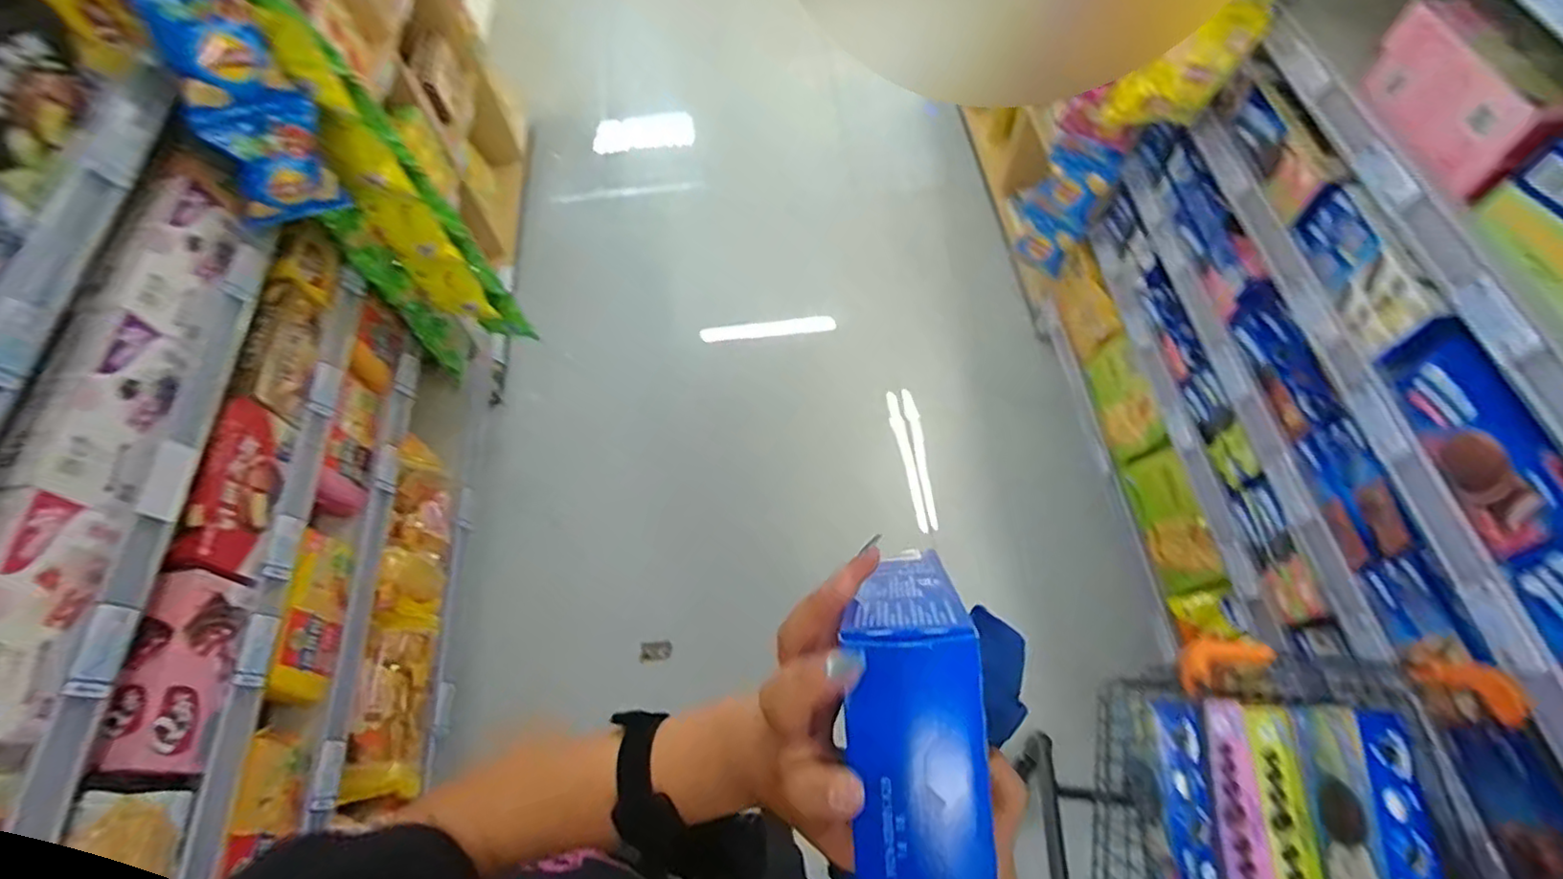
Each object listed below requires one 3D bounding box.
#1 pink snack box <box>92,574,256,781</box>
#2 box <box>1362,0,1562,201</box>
[{"bbox_3d":[-0.746,0.287,0.833,0.054,0.119,0.231,-4,63,1],"label":"pink snack box"},{"bbox_3d":[0.768,-0.383,0.737,0.084,0.099,0.232,-7,63,-1],"label":"box"}]

